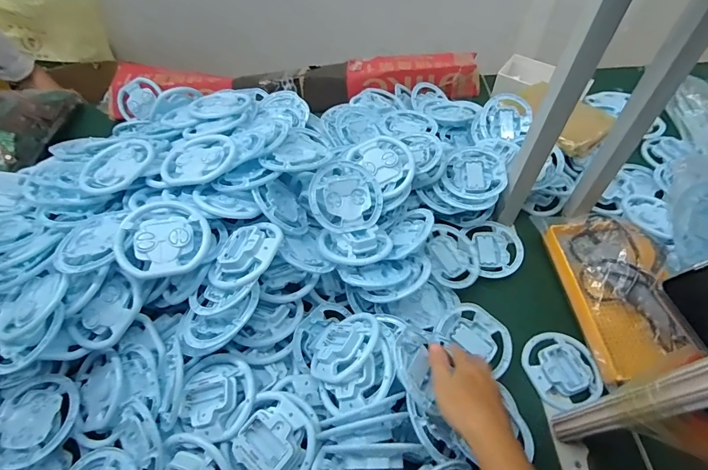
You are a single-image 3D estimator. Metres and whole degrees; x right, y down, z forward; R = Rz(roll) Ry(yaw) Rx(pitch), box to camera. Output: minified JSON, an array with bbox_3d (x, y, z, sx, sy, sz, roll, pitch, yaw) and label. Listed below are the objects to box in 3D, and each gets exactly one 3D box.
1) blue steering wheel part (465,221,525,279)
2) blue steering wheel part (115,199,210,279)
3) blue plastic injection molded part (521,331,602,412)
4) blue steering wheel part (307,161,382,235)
[{"bbox_3d":[0.234,0.021,0.625,0.087,0.017,0.095,-1,56,2],"label":"blue steering wheel part"},{"bbox_3d":[-0.230,0.004,0.466,0.100,0.027,0.099,-5,64,-12],"label":"blue steering wheel part"},{"bbox_3d":[0.286,0.183,0.528,0.090,0.025,0.103,-10,57,-4],"label":"blue plastic injection molded part"},{"bbox_3d":[-0.011,-0.055,0.534,0.101,0.012,0.101,3,80,-16],"label":"blue steering wheel part"}]

